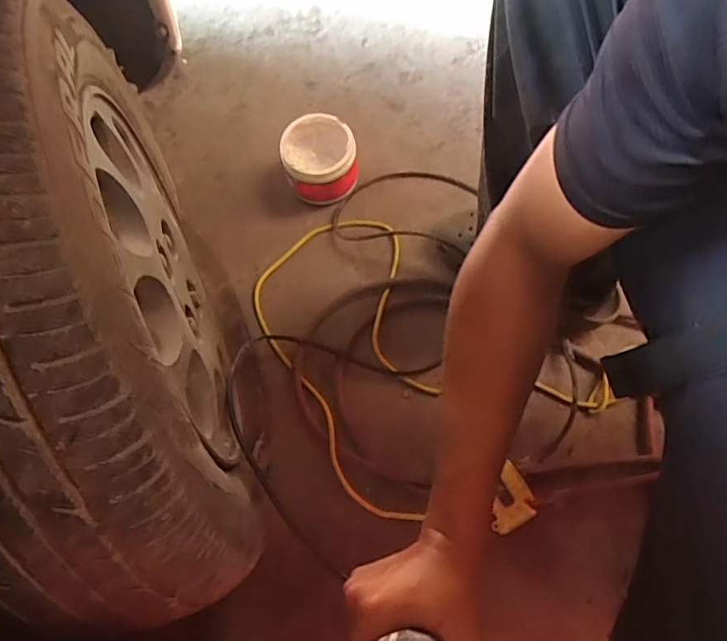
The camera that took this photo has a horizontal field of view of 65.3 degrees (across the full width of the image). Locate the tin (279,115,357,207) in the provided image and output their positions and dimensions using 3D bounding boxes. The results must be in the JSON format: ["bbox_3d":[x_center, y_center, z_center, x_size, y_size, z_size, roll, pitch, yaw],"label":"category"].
[{"bbox_3d":[-0.063,-0.234,0.837,0.105,0.081,0.103,-13,69,-3],"label":"tin"}]

